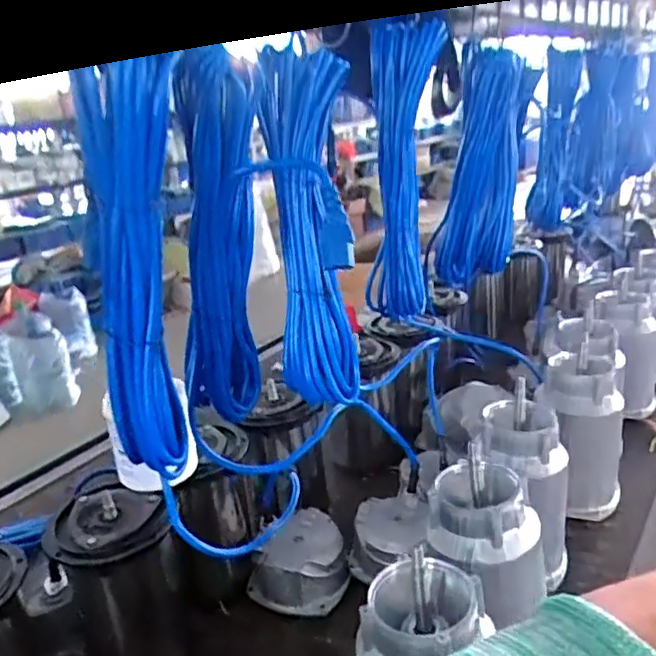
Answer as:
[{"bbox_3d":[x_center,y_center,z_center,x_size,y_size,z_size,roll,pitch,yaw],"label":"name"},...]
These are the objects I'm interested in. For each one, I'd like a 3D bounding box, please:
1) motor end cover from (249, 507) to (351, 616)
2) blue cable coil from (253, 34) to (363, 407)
[{"bbox_3d":[-0.033,0.311,0.882,0.130,0.073,0.123,-22,25,-40],"label":"motor end cover"},{"bbox_3d":[-0.016,-0.096,0.686,0.082,0.345,0.069,-4,19,2],"label":"blue cable coil"}]

